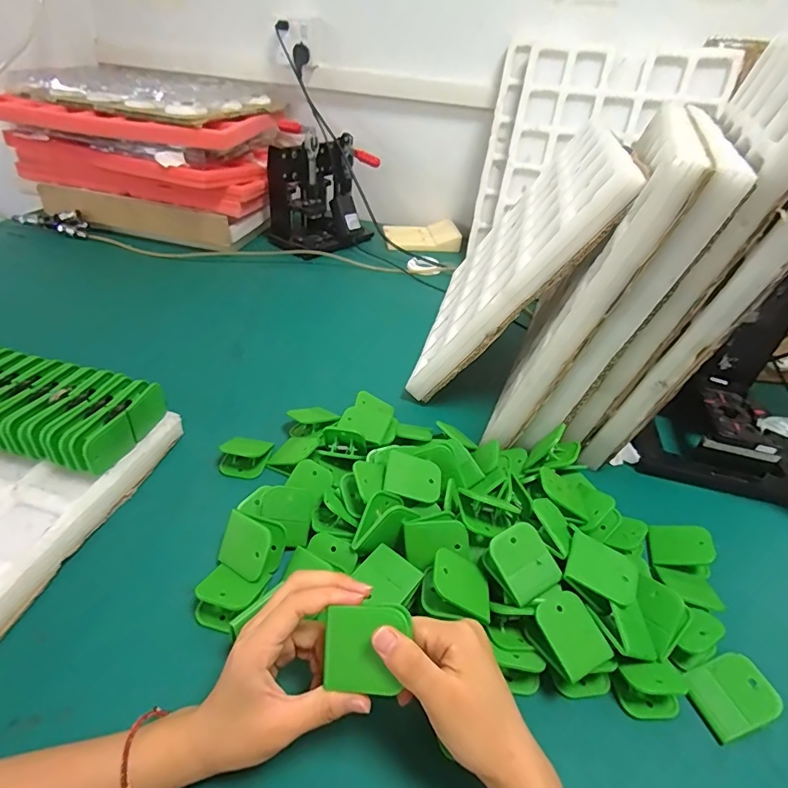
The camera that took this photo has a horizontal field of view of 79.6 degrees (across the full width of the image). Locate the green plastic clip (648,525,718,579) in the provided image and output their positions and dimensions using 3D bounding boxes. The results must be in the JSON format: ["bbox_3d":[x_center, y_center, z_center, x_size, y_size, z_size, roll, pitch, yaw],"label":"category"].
[{"bbox_3d":[0.286,0.153,0.470,0.051,0.026,0.043,9,38,5],"label":"green plastic clip"}]

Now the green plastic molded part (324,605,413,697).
[{"bbox_3d":[-0.017,0.157,0.292,0.053,0.007,0.047,-3,72,19],"label":"green plastic molded part"}]

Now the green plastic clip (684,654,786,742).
[{"bbox_3d":[0.260,0.231,0.364,0.048,0.028,0.047,-6,39,-15],"label":"green plastic clip"}]

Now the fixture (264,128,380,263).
[{"bbox_3d":[-0.150,-0.415,0.995,0.214,0.198,0.141,-13,41,-22],"label":"fixture"}]

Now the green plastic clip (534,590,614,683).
[{"bbox_3d":[0.138,0.190,0.370,0.048,0.027,0.052,-16,43,-25],"label":"green plastic clip"}]

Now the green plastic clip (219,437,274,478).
[{"bbox_3d":[-0.165,0.068,0.524,0.051,0.030,0.036,2,38,-4],"label":"green plastic clip"}]

